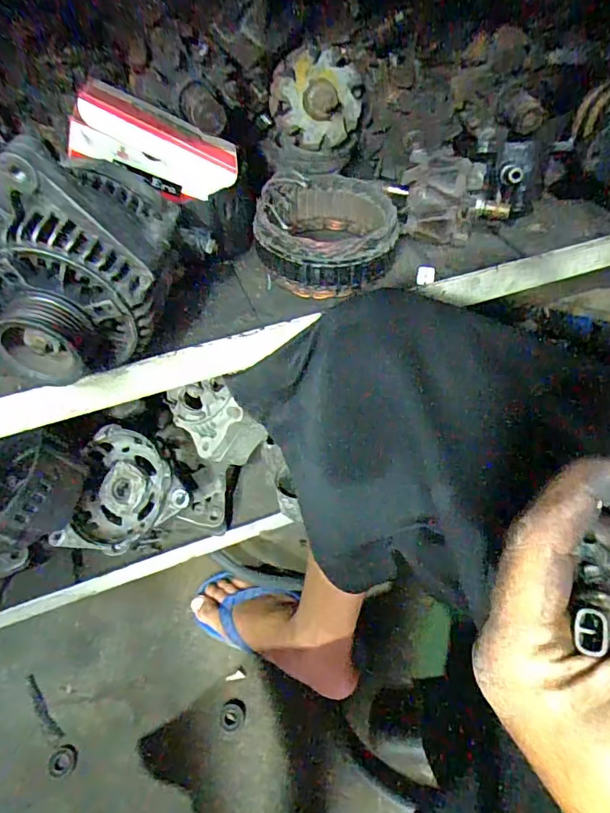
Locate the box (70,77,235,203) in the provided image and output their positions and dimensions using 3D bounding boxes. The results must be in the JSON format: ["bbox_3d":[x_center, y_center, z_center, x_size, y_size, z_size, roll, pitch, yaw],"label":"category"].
[{"bbox_3d":[-0.122,-0.215,0.416,0.127,0.060,0.053,11,48,-25],"label":"box"}]

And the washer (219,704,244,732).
[{"bbox_3d":[-0.092,0.390,0.627,0.030,0.004,0.028,-2,53,2],"label":"washer"}]

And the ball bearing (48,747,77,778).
[{"bbox_3d":[-0.293,0.429,0.604,0.032,0.004,0.030,5,53,8],"label":"ball bearing"}]

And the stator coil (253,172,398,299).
[{"bbox_3d":[0.020,-0.160,0.469,0.120,0.067,0.121,-1,52,1],"label":"stator coil"}]

